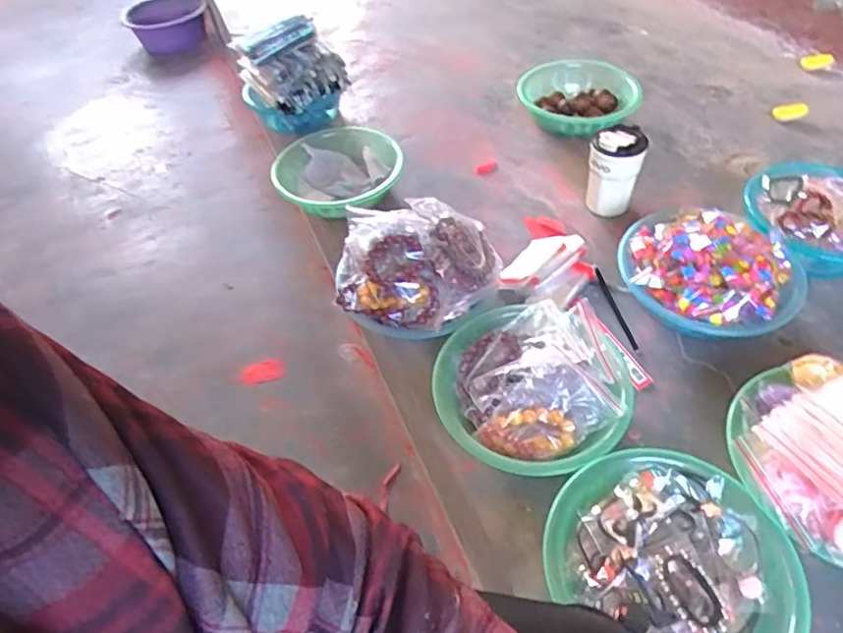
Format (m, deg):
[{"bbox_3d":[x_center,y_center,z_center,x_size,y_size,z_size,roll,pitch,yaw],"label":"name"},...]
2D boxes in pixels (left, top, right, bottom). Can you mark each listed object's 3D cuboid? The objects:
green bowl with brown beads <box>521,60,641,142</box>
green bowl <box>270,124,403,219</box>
[{"bbox_3d":[0.313,-0.429,1.147,0.235,0.087,0.200,12,52,15],"label":"green bowl with brown beads"},{"bbox_3d":[-0.150,-0.276,1.075,0.230,0.085,0.239,-2,50,3],"label":"green bowl"}]

